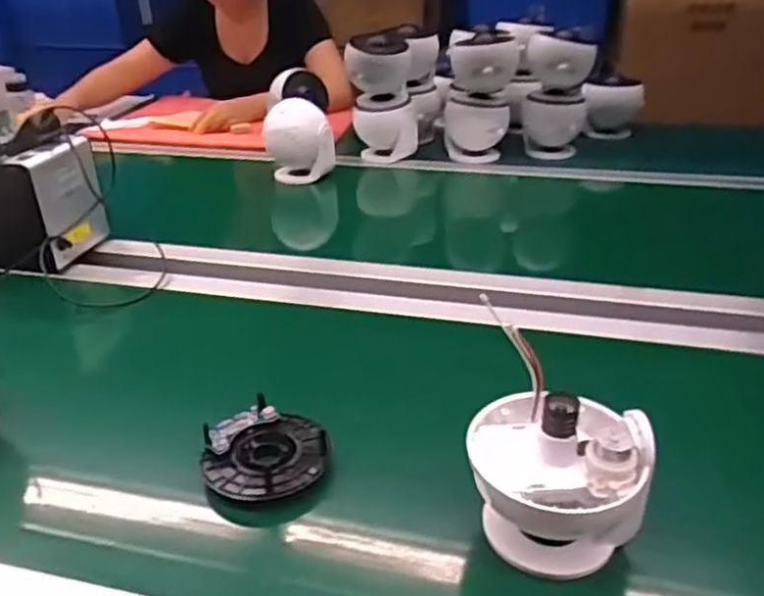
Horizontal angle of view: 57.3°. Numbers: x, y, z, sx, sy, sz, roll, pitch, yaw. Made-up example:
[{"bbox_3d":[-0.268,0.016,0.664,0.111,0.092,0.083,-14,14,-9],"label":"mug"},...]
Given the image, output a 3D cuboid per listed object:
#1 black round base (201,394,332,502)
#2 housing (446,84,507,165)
[{"bbox_3d":[-0.094,0.121,0.566,0.098,0.023,0.096,-5,28,-12],"label":"black round base"},{"bbox_3d":[0.176,-0.327,1.324,0.111,0.117,0.145,5,27,6],"label":"housing"}]

